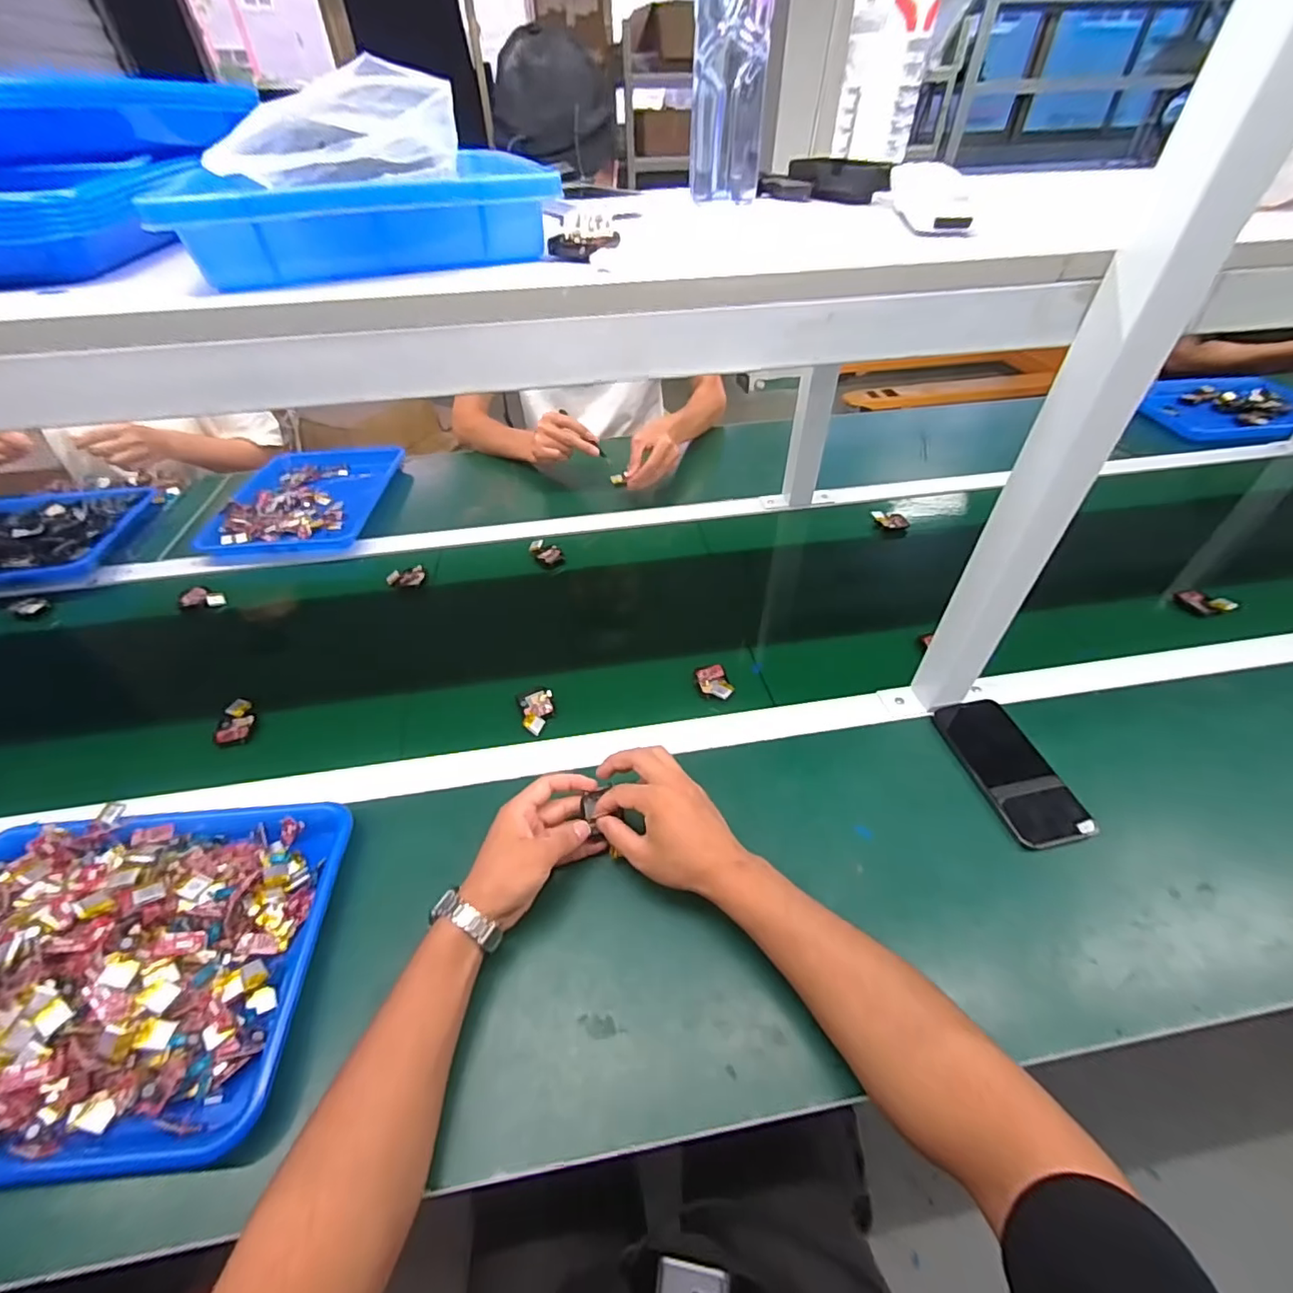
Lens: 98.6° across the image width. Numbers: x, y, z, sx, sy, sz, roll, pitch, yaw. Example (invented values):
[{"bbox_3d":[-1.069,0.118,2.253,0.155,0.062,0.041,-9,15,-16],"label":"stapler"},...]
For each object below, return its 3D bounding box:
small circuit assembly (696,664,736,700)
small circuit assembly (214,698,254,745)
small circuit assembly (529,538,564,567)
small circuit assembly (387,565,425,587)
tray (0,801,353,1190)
[{"bbox_3d":[0.080,0.043,0.652,0.037,0.009,0.048,-16,47,-14],"label":"small circuit assembly"},{"bbox_3d":[-0.464,0.087,0.631,0.036,0.023,0.053,-18,47,-16],"label":"small circuit assembly"},{"bbox_3d":[-0.155,-0.142,0.849,0.055,0.018,0.033,31,53,28],"label":"small circuit assembly"},{"bbox_3d":[-0.350,-0.100,0.810,0.051,0.019,0.030,-7,45,-5],"label":"small circuit assembly"},{"bbox_3d":[-0.428,0.246,0.433,0.333,0.056,0.249,-4,45,-2],"label":"tray"}]

